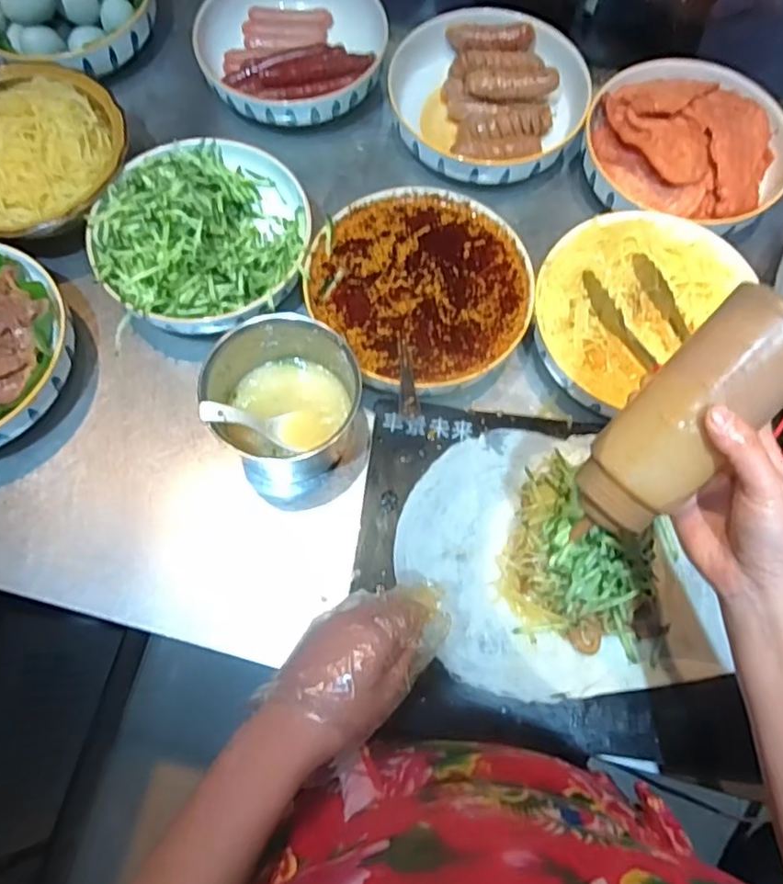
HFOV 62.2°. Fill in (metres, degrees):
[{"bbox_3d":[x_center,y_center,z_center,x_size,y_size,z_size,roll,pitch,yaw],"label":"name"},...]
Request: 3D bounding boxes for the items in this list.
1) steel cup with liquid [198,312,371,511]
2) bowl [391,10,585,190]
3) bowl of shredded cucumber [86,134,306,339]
[{"bbox_3d":[-0.095,-0.027,0.616,0.136,0.103,0.152,-11,73,-4],"label":"steel cup with liquid"},{"bbox_3d":[0.114,-0.398,0.767,0.216,0.063,0.223,2,72,0],"label":"bowl"},{"bbox_3d":[-0.194,-0.214,0.677,0.214,0.074,0.220,0,72,0],"label":"bowl of shredded cucumber"}]

